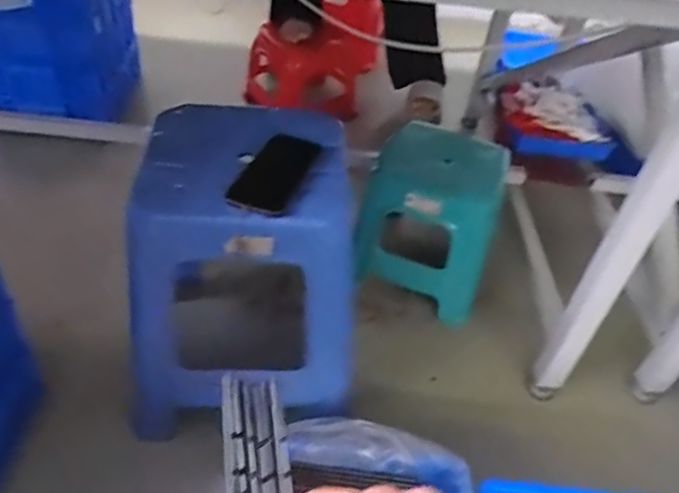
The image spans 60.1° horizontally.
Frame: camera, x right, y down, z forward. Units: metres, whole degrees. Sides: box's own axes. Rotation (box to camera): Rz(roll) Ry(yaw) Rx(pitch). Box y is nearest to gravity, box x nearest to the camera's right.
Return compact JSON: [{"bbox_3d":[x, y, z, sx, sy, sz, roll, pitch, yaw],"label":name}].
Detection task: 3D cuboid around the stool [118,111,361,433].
[{"bbox_3d":[-0.140,0.032,0.867,0.309,0.363,0.297,3,43,-4],"label":"stool"}]

